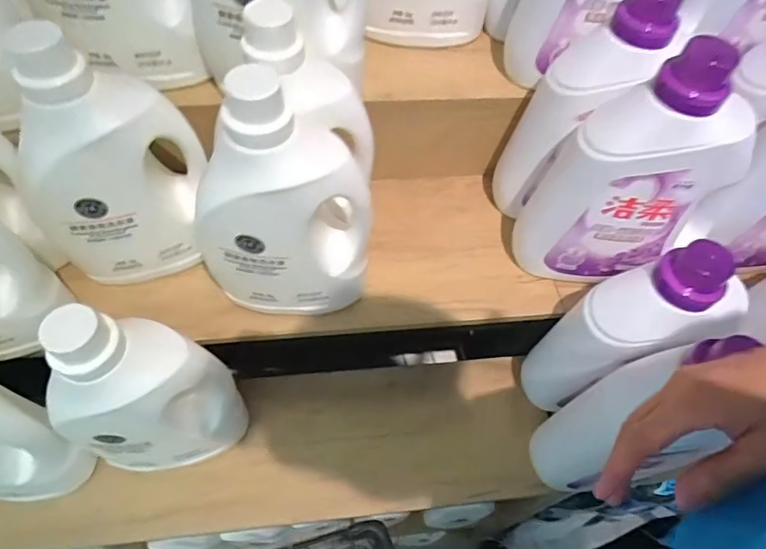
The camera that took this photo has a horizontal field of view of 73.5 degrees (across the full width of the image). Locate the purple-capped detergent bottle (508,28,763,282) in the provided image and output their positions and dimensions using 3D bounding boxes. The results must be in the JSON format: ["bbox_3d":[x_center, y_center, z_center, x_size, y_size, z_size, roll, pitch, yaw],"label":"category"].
[{"bbox_3d":[0.289,-0.109,0.599,0.200,0.304,0.096,7,57,0],"label":"purple-capped detergent bottle"}]

